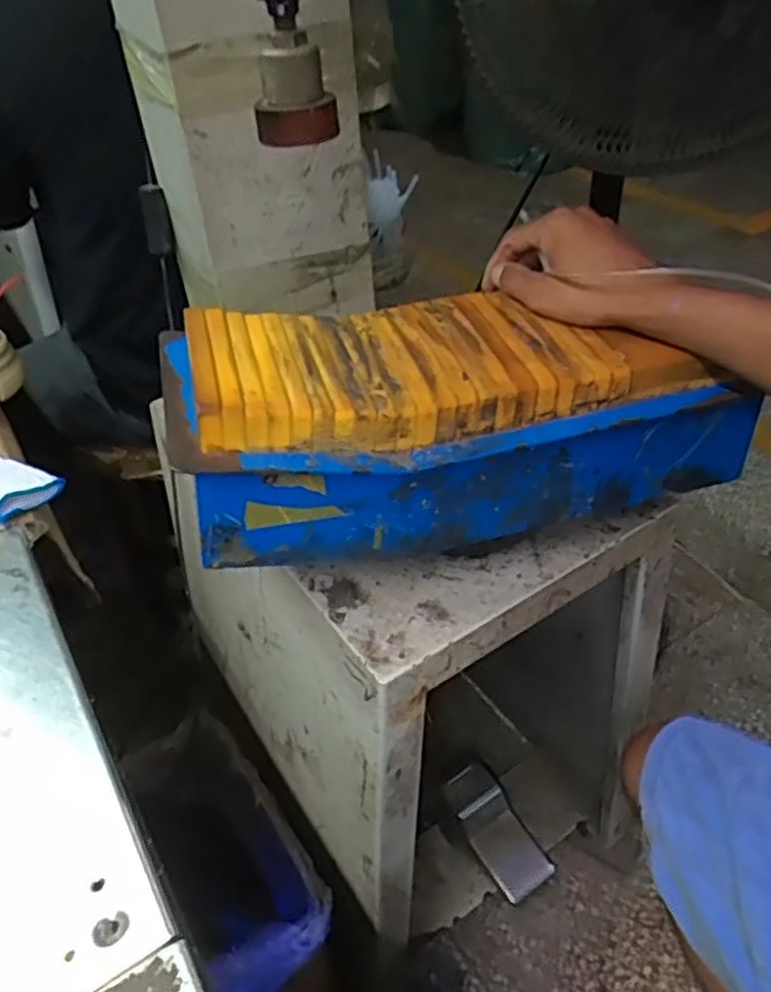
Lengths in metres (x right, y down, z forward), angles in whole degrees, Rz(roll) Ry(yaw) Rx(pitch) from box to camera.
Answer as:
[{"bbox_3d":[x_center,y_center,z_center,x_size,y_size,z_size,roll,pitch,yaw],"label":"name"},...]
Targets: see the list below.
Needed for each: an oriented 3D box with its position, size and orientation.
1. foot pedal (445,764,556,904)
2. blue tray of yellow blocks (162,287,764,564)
[{"bbox_3d":[0.149,0.447,1.002,0.077,0.031,0.168,-28,73,-25],"label":"foot pedal"},{"bbox_3d":[0.048,-0.052,0.524,0.373,0.122,0.153,-2,40,-9],"label":"blue tray of yellow blocks"}]

